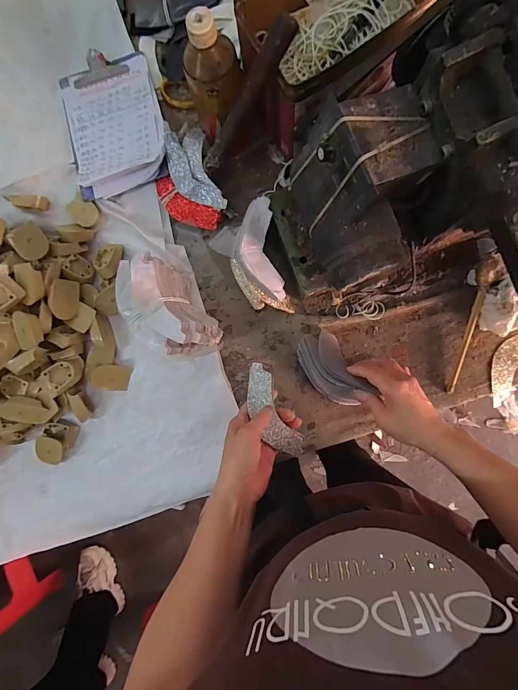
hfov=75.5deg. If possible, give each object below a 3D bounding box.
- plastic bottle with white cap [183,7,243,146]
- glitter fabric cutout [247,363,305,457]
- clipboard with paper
[{"bbox_3d":[-0.056,-0.329,0.439,0.073,0.181,0.062,-41,87,2],"label":"plastic bottle with white cap"},{"bbox_3d":[0.016,0.087,0.430,0.041,0.024,0.128,-25,86,5],"label":"glitter fabric cutout"},{"bbox_3d":[-0.230,-0.349,0.526,0.152,0.021,0.221,-16,80,7],"label":"clipboard with paper"}]

